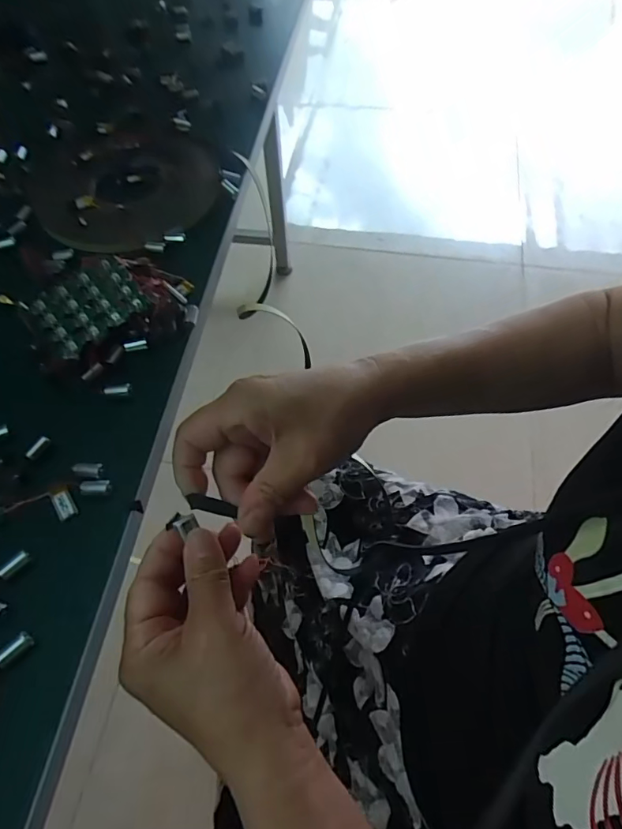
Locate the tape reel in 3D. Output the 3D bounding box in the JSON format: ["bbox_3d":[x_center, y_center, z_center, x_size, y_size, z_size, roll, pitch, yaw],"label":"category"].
[{"bbox_3d":[-0.199,-0.254,0.525,0.185,0.018,0.208,-15,60,-7],"label":"tape reel"}]

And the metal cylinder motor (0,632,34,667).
[{"bbox_3d":[-0.179,0.141,0.296,0.010,0.008,0.021,38,66,20],"label":"metal cylinder motor"}]

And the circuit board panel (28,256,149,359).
[{"bbox_3d":[-0.178,-0.089,0.399,0.079,0.010,0.055,-37,80,-12],"label":"circuit board panel"}]

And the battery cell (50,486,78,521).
[{"bbox_3d":[-0.174,0.061,0.346,0.013,0.006,0.024,-29,63,-15],"label":"battery cell"}]

